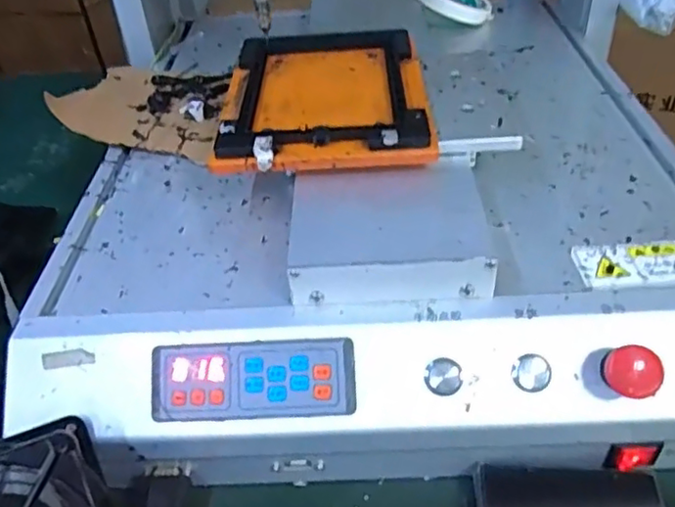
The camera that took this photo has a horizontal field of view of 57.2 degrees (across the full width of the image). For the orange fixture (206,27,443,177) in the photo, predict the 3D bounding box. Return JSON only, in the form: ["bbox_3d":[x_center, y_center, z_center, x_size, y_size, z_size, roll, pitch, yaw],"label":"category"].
[{"bbox_3d":[-0.008,-0.128,0.478,0.150,0.018,0.196,-3,41,2],"label":"orange fixture"}]

